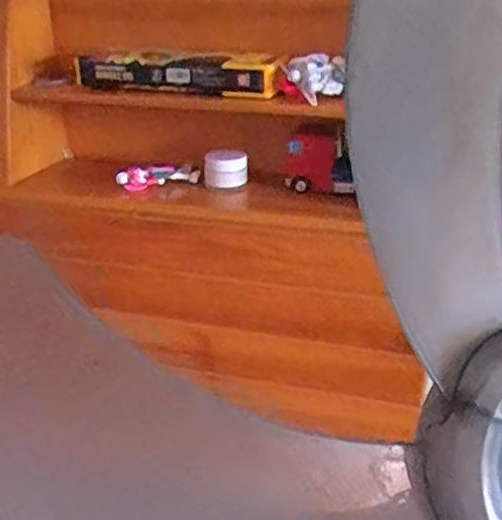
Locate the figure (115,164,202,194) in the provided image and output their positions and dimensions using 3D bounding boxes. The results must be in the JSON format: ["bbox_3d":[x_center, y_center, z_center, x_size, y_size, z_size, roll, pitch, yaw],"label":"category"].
[{"bbox_3d":[-0.118,-0.107,0.818,0.103,0.028,0.020,-5,26,-9],"label":"figure"}]

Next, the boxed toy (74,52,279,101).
[{"bbox_3d":[-0.094,-0.223,0.787,0.259,0.051,0.061,5,26,12],"label":"boxed toy"}]

